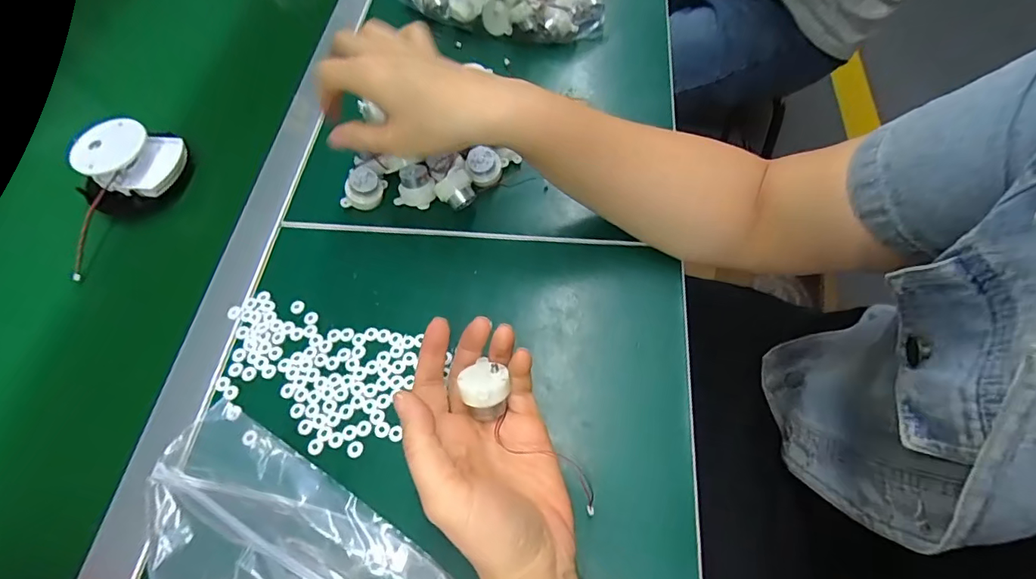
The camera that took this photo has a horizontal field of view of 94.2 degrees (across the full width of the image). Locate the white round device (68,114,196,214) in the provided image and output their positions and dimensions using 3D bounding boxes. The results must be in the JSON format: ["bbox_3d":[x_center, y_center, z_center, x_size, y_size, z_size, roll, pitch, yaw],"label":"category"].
[{"bbox_3d":[-0.354,-0.114,0.444,0.066,0.058,0.095,36,69,20],"label":"white round device"}]

